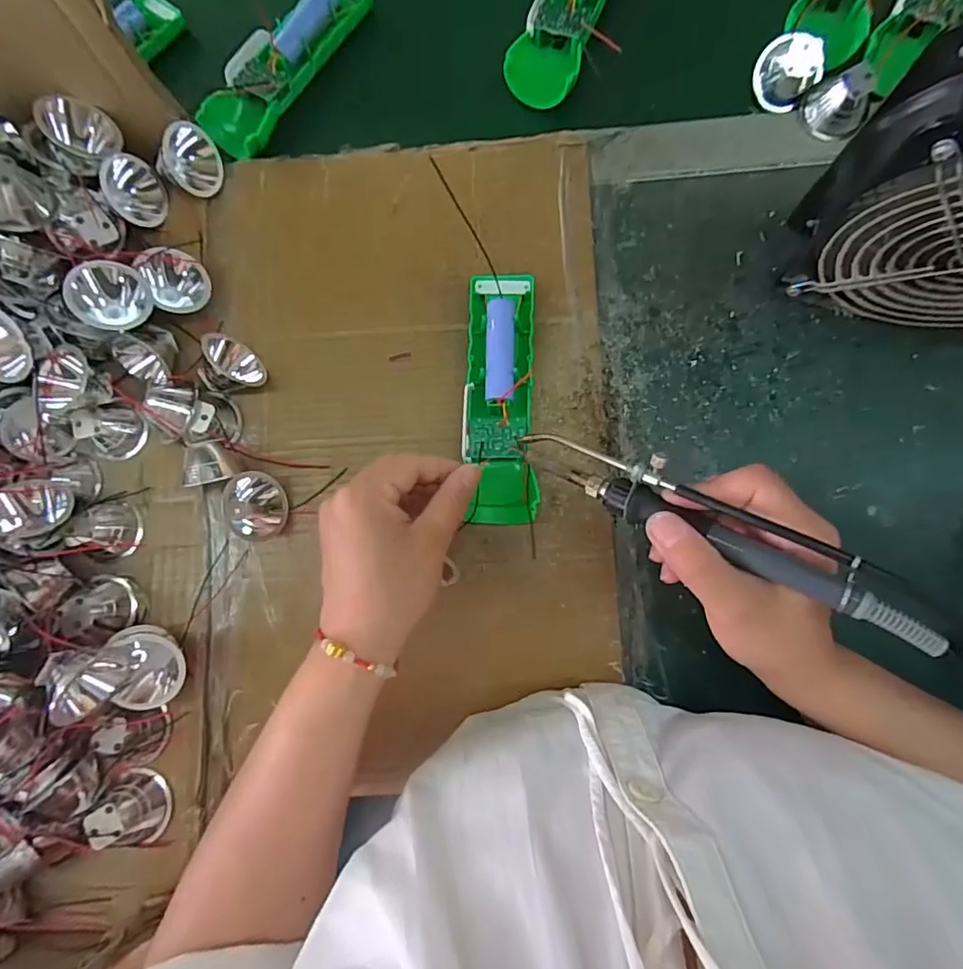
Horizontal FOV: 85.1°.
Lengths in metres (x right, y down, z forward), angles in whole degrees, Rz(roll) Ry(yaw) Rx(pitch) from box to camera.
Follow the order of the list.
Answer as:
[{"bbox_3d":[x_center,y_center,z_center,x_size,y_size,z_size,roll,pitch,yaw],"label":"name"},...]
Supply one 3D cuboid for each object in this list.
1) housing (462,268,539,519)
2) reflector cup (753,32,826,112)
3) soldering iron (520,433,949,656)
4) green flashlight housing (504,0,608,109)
[{"bbox_3d":[0.012,-0.056,0.329,0.043,0.023,0.158,0,85,1],"label":"housing"},{"bbox_3d":[0.206,-0.277,0.352,0.041,0.040,0.021,29,86,7],"label":"reflector cup"},{"bbox_3d":[0.103,0.015,0.247,0.198,0.023,0.029,28,88,27],"label":"soldering iron"},{"bbox_3d":[0.061,-0.336,0.365,0.050,0.018,0.146,20,85,6],"label":"green flashlight housing"}]

